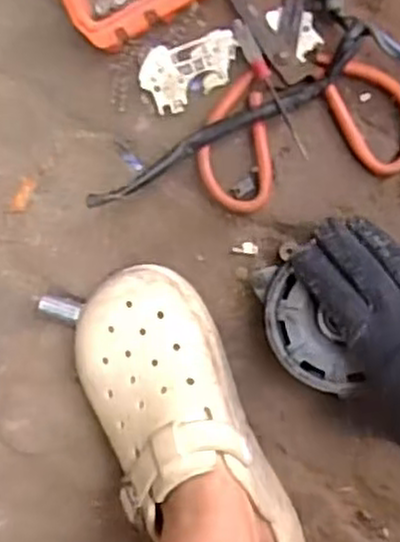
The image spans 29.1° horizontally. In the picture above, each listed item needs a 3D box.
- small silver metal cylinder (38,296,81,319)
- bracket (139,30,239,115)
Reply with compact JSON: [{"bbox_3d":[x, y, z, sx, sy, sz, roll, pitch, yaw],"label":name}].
[{"bbox_3d":[-0.107,0.028,0.591,0.033,0.010,0.015,13,91,10],"label":"small silver metal cylinder"},{"bbox_3d":[-0.007,-0.148,0.576,0.073,0.010,0.048,-14,86,9],"label":"bracket"}]

